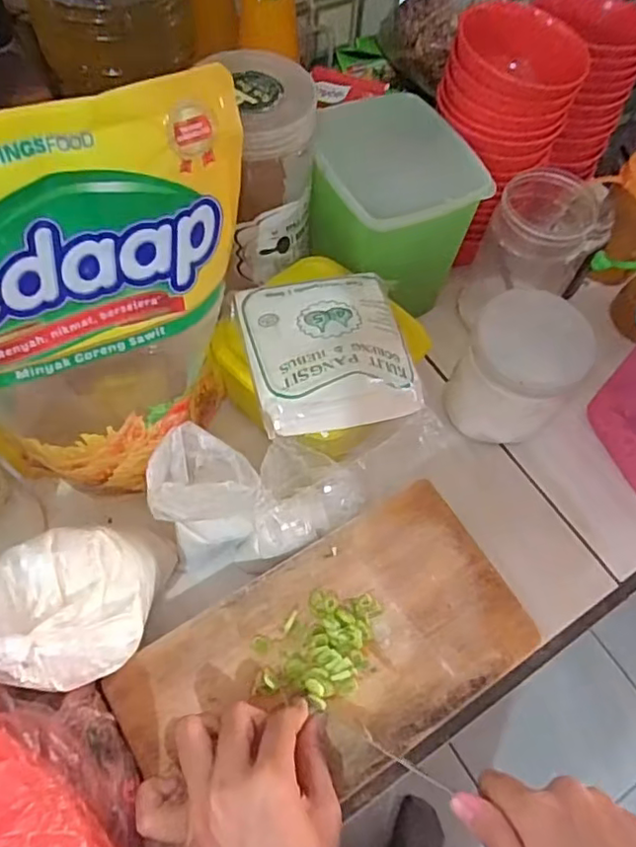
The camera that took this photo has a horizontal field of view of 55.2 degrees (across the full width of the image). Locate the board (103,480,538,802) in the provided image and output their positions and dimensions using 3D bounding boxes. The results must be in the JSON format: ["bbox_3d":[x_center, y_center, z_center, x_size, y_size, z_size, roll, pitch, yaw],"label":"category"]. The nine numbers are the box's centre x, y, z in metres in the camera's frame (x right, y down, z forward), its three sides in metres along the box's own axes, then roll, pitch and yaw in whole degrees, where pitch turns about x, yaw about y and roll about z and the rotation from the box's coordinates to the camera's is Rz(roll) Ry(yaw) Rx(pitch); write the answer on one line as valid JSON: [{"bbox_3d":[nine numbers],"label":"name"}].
[{"bbox_3d":[0.010,0.143,0.377,0.243,0.010,0.130,-30,67,-18],"label":"board"}]

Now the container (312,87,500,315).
[{"bbox_3d":[0.060,-0.172,0.516,0.107,0.138,0.118,-14,63,-11],"label":"container"}]

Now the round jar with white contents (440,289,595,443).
[{"bbox_3d":[0.152,-0.036,0.481,0.084,0.114,0.078,1,62,-3],"label":"round jar with white contents"}]

